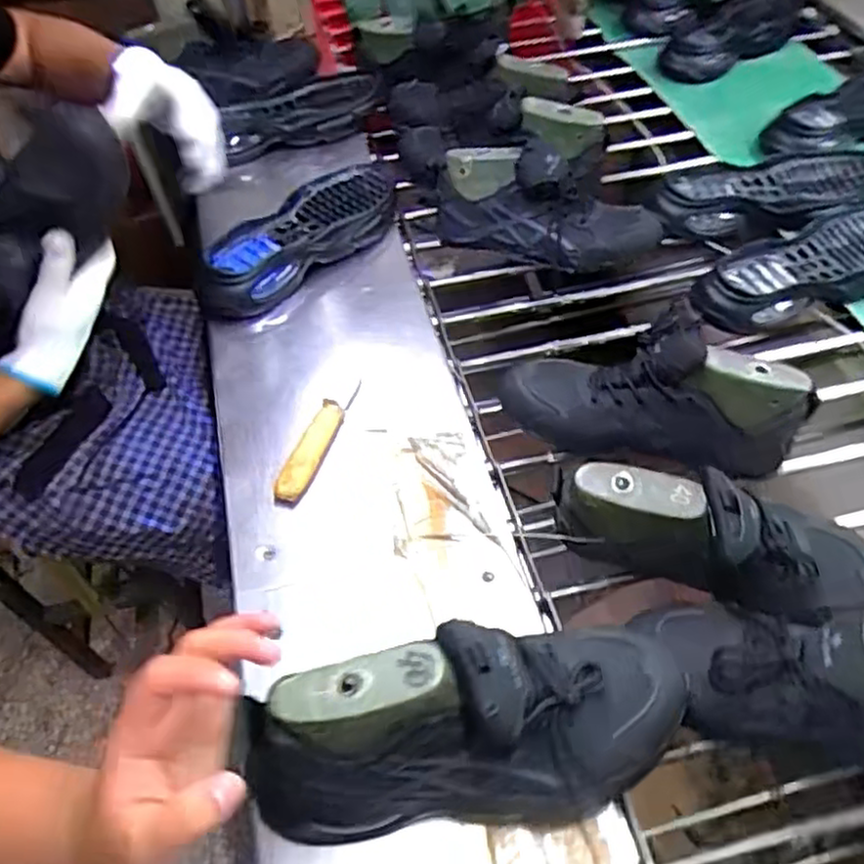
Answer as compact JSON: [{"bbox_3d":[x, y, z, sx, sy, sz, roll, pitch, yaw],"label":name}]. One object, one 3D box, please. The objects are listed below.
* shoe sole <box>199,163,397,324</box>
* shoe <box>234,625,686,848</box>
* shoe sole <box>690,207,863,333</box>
[{"bbox_3d":[-0.159,-0.246,0.906,0.121,0.053,0.318,33,62,26],"label":"shoe sole"},{"bbox_3d":[0.027,0.190,0.448,0.272,0.159,0.093,-16,52,-7],"label":"shoe"},{"bbox_3d":[0.462,-0.207,0.874,0.336,0.042,0.121,-21,54,-12],"label":"shoe sole"}]

